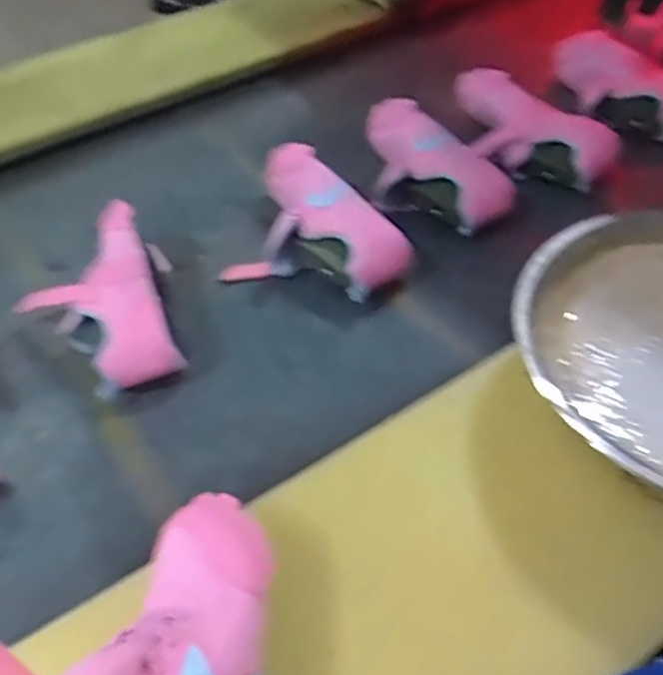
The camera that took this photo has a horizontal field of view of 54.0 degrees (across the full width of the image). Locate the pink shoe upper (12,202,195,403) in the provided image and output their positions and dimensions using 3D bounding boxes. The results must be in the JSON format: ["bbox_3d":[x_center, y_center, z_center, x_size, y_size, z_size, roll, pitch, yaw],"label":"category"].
[{"bbox_3d":[-0.271,-0.039,0.763,0.165,0.089,0.257,-14,47,-9],"label":"pink shoe upper"}]

